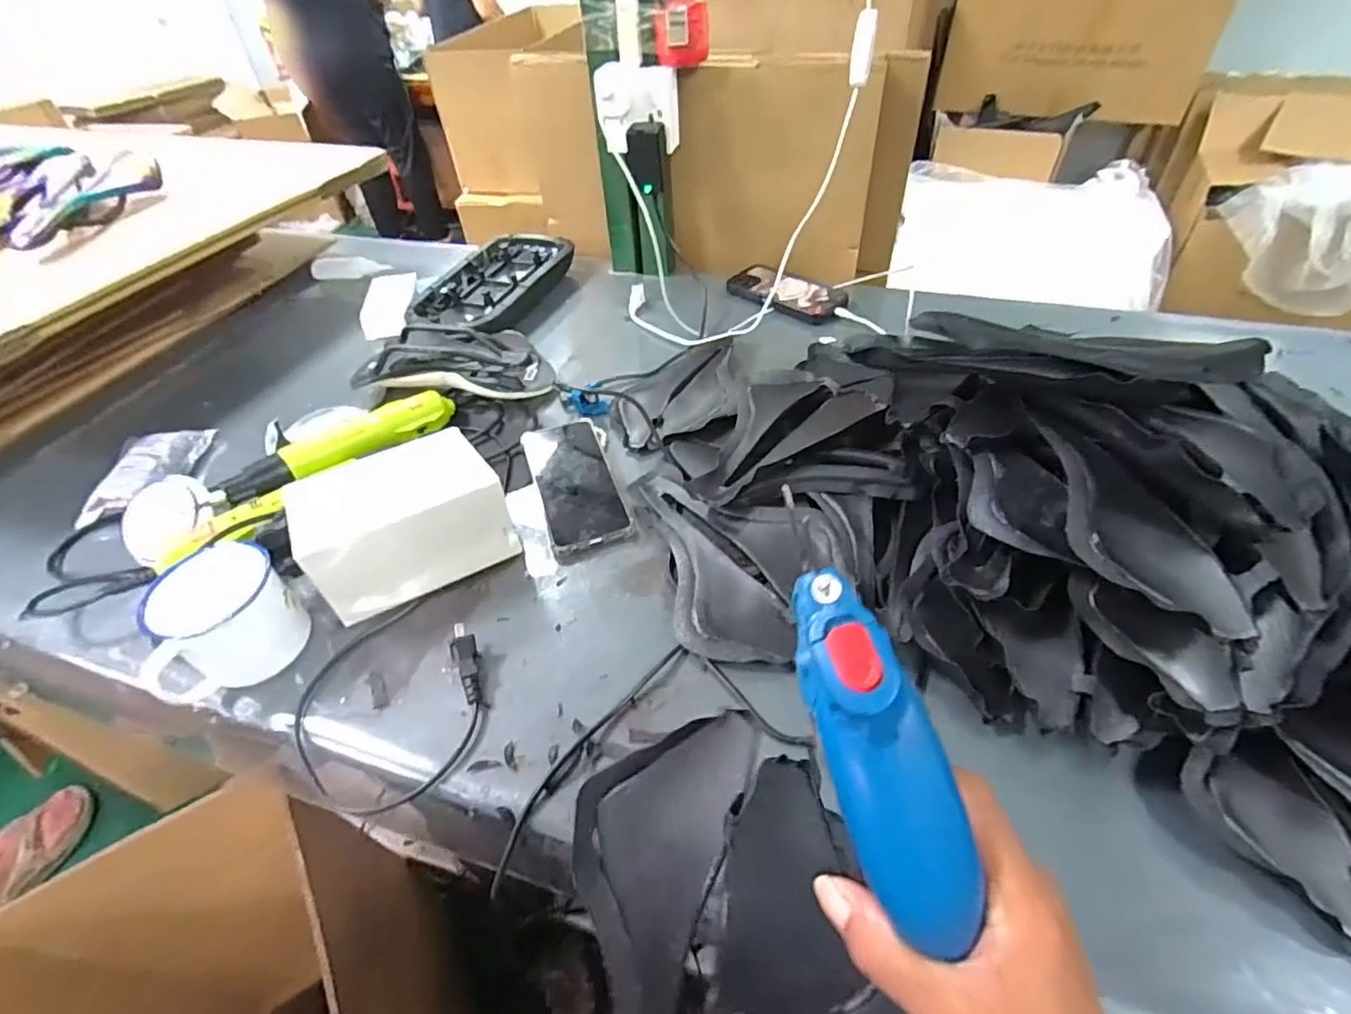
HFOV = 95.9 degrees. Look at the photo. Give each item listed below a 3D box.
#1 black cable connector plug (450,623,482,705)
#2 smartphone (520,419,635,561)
[{"bbox_3d":[-0.160,0.119,0.469,0.018,0.011,0.064,-17,65,-13],"label":"black cable connector plug"},{"bbox_3d":[-0.102,-0.030,0.617,0.078,0.016,0.185,-16,47,-12],"label":"smartphone"}]

